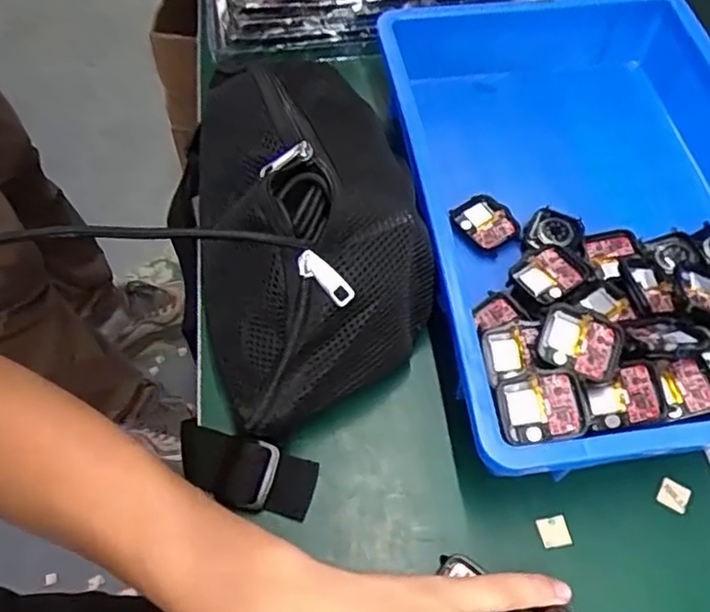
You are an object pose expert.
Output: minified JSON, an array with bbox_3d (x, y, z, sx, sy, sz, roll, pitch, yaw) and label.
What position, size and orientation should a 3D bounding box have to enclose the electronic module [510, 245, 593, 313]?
[{"bbox_3d":[0.126,-0.018,0.417,0.049,0.008,0.036,-32,63,-10],"label":"electronic module"}]

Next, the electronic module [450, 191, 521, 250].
[{"bbox_3d":[0.094,-0.059,0.464,0.038,0.013,0.042,-26,62,-17],"label":"electronic module"}]

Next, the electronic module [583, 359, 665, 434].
[{"bbox_3d":[0.142,0.049,0.343,0.037,0.011,0.037,-23,55,24],"label":"electronic module"}]

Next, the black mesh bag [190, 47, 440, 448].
[{"bbox_3d":[-0.029,-0.058,0.402,0.130,0.105,0.199,-10,59,-8],"label":"black mesh bag"}]

